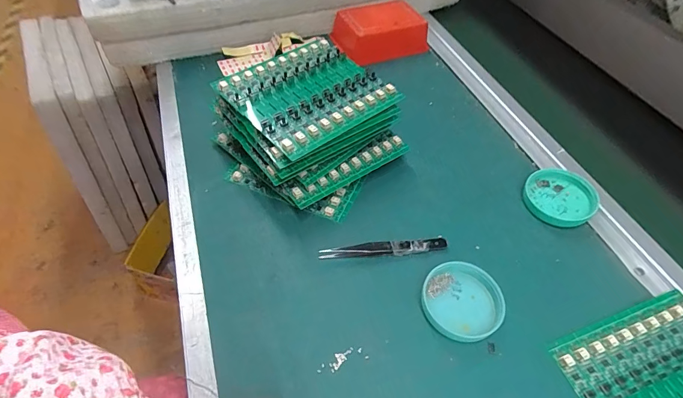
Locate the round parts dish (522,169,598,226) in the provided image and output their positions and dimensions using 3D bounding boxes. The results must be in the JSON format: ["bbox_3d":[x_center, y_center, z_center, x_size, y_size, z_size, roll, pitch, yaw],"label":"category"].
[{"bbox_3d":[0.226,-0.003,0.382,0.067,0.011,0.067,-4,61,7],"label":"round parts dish"}]

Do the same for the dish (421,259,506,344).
[{"bbox_3d":[0.102,0.084,0.309,0.067,0.013,0.063,1,51,-1],"label":"dish"}]

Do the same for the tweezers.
[{"bbox_3d":[0.040,0.046,0.336,0.116,0.013,0.012,-7,52,-7],"label":"tweezers"}]

